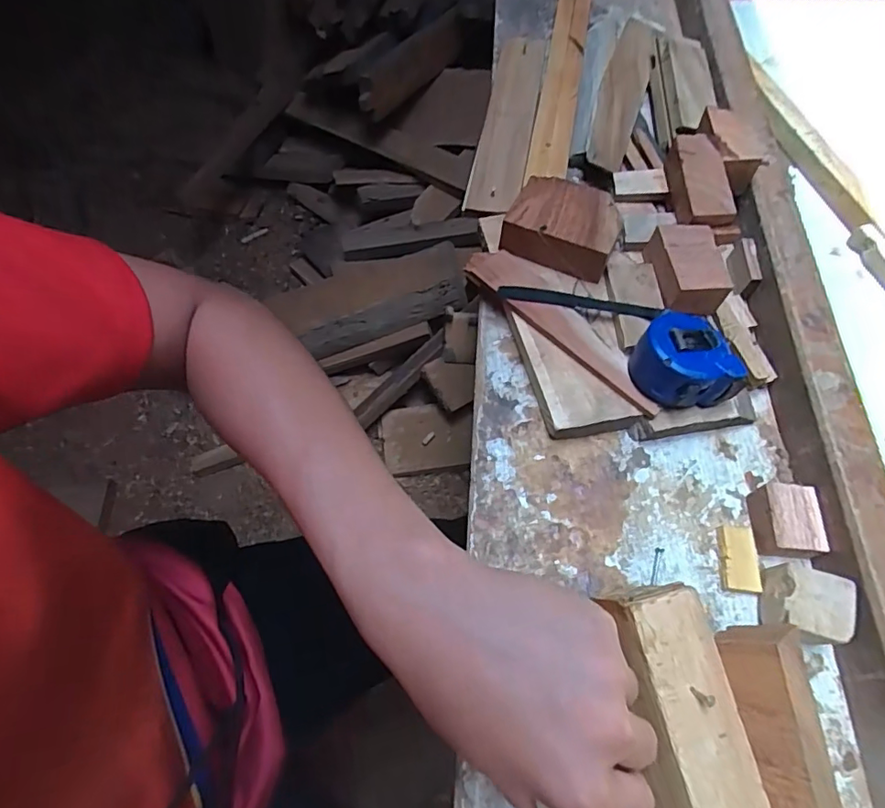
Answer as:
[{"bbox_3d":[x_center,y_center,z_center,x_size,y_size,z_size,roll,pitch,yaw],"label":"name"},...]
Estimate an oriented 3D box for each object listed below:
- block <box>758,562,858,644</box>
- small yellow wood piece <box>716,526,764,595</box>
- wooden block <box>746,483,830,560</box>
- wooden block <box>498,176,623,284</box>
[{"bbox_3d":[0.222,0.126,0.332,0.042,0.038,0.040,18,64,8],"label":"block"},{"bbox_3d":[0.200,0.105,0.362,0.024,0.009,0.044,7,63,3],"label":"small yellow wood piece"},{"bbox_3d":[0.234,0.081,0.365,0.037,0.029,0.047,1,63,0],"label":"wooden block"},{"bbox_3d":[0.104,-0.153,0.454,0.087,0.037,0.068,23,65,10],"label":"wooden block"}]

